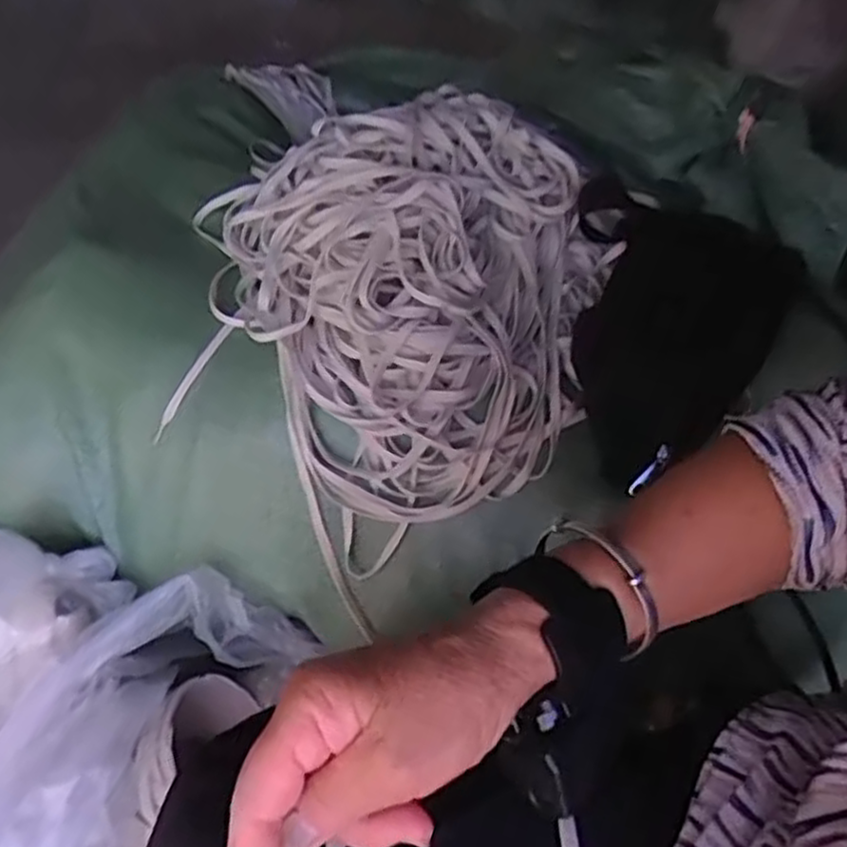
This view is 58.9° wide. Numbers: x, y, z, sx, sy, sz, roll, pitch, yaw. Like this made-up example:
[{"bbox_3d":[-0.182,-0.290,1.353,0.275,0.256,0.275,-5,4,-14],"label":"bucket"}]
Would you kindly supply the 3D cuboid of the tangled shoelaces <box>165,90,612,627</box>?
[{"bbox_3d":[-0.030,-0.121,0.626,0.376,0.176,0.360,36,59,24],"label":"tangled shoelaces"}]

